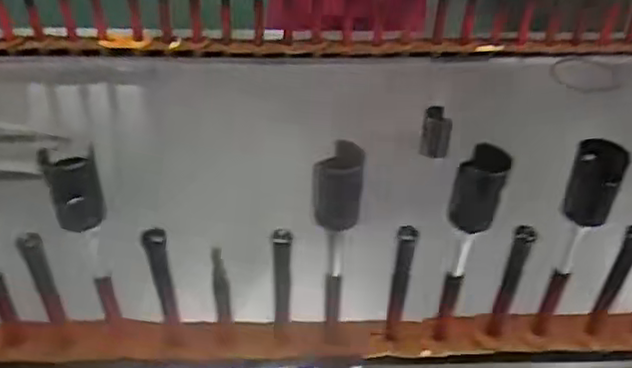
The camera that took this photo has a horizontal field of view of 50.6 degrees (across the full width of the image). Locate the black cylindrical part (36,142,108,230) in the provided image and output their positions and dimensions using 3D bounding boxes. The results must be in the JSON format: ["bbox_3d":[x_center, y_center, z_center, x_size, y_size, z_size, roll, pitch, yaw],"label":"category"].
[{"bbox_3d":[-0.200,0.002,0.553,0.038,0.069,0.038,-18,45,-25],"label":"black cylindrical part"}]

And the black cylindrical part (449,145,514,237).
[{"bbox_3d":[0.137,0.004,0.562,0.039,0.065,0.041,3,40,-2],"label":"black cylindrical part"}]

